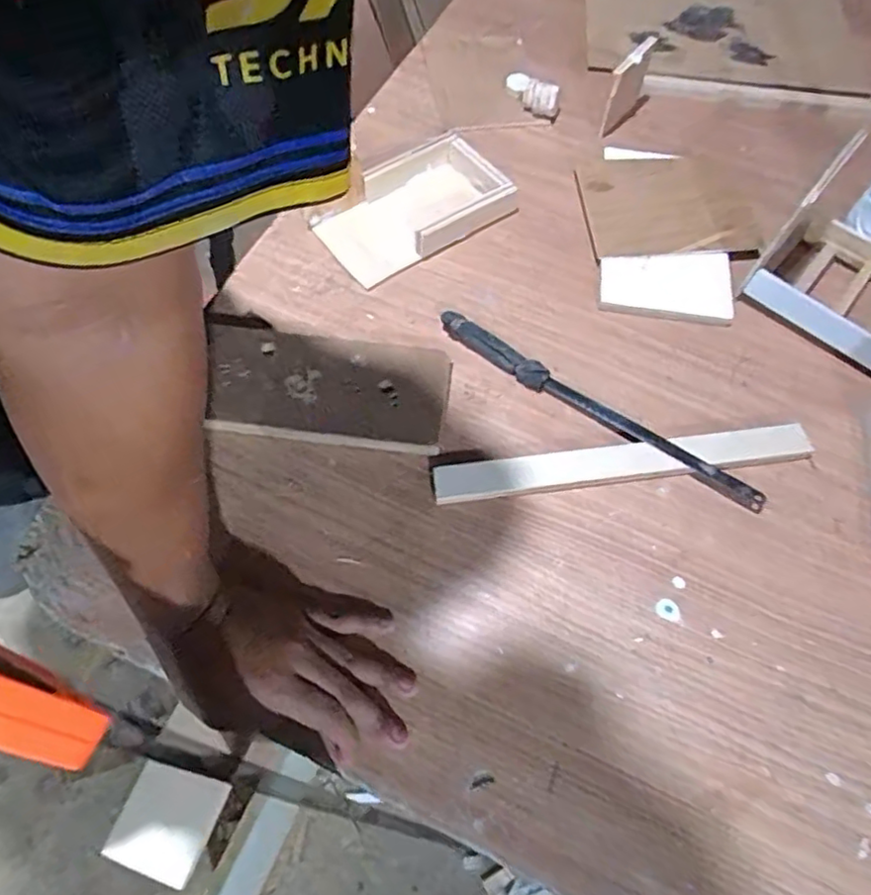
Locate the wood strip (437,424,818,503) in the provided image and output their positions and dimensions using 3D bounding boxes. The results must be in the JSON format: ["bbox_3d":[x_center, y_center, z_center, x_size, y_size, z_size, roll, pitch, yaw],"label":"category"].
[{"bbox_3d":[0.158,0.012,0.530,0.318,0.013,0.033,-7,65,-5],"label":"wood strip"}]

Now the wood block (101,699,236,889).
[{"bbox_3d":[-0.163,0.220,0.405,0.058,0.013,0.087,17,65,6],"label":"wood block"}]

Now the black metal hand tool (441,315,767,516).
[{"bbox_3d":[0.134,-0.035,0.541,0.306,0.026,0.017,32,68,13],"label":"black metal hand tool"}]

